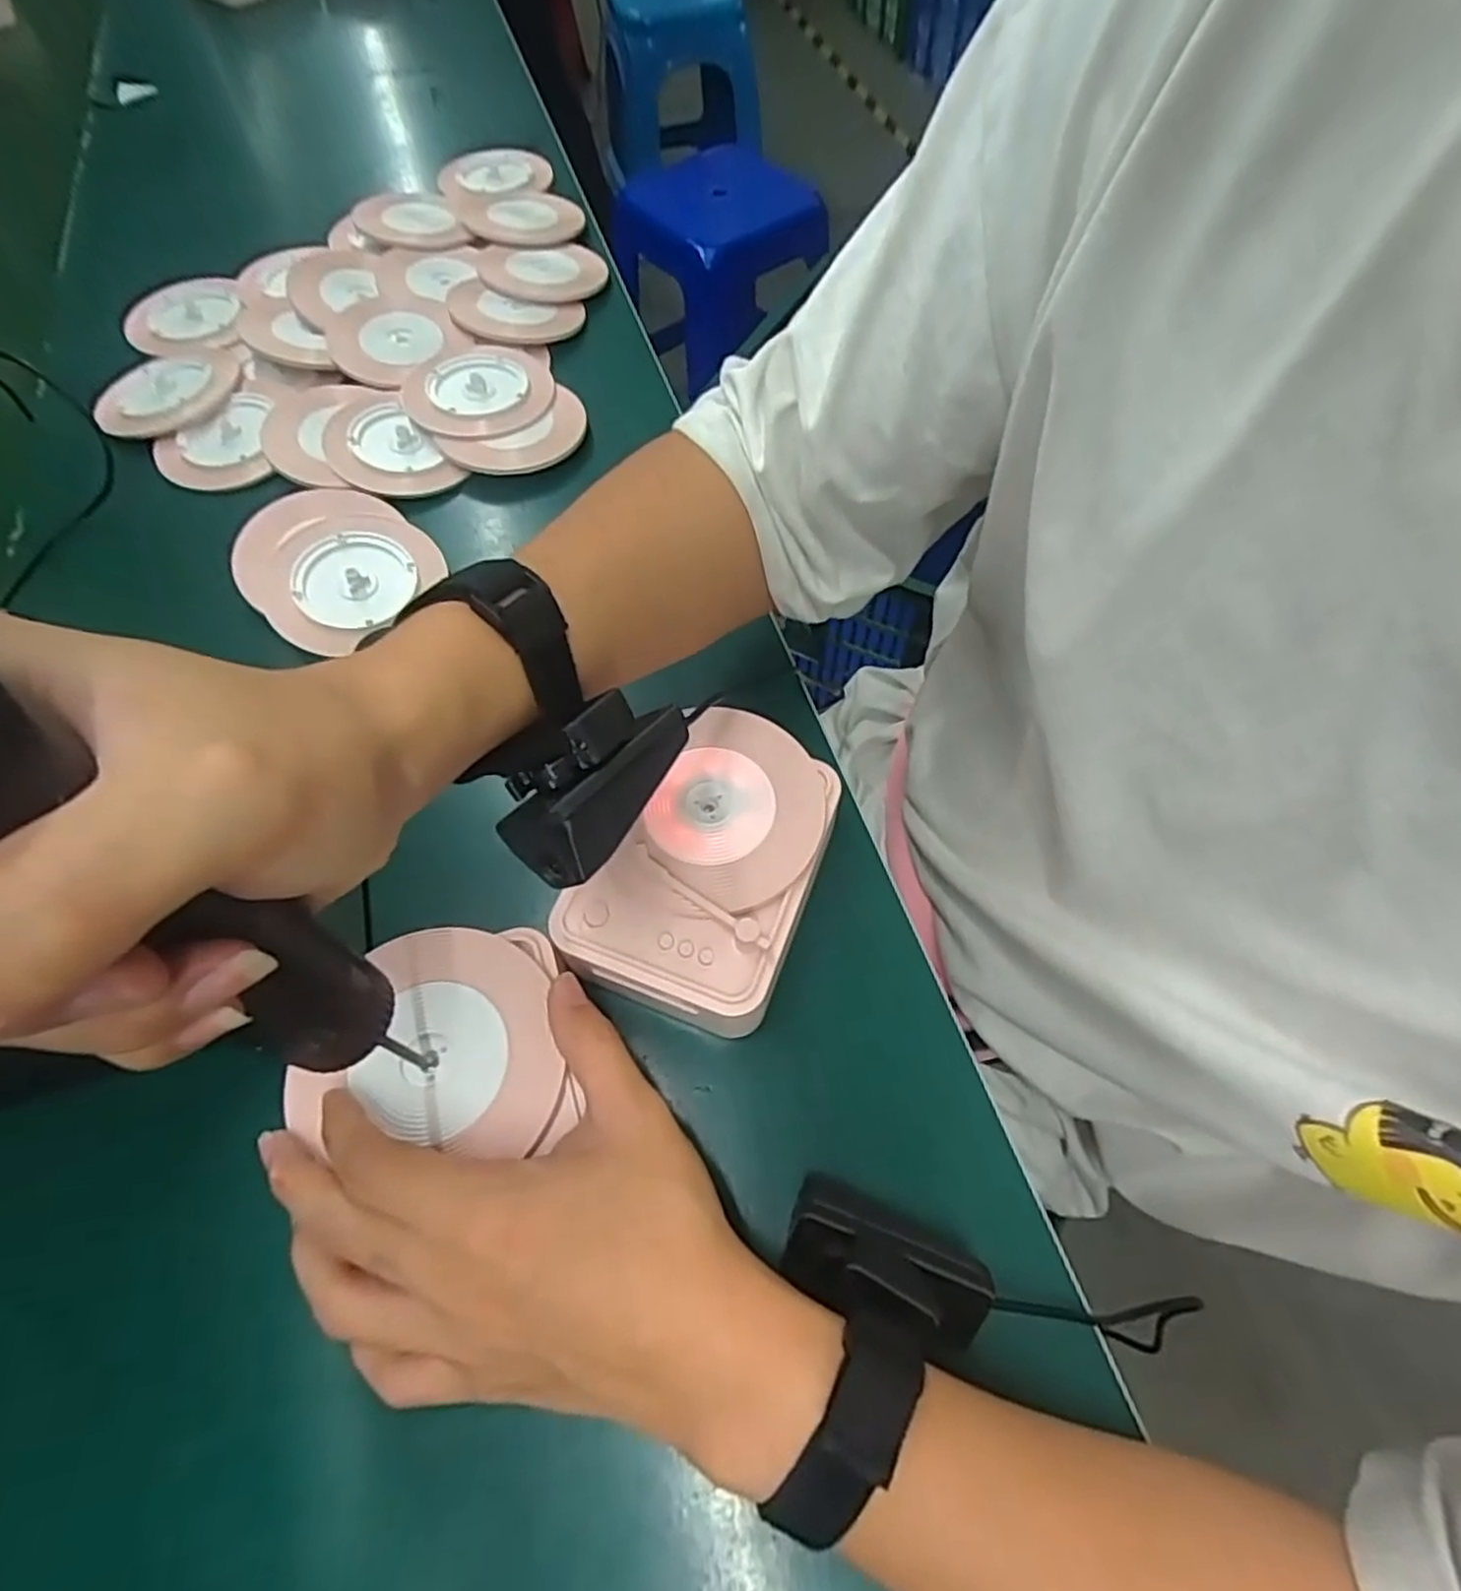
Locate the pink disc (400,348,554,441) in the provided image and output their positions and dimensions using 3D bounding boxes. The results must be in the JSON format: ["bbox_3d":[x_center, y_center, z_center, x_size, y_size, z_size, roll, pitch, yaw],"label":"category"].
[{"bbox_3d":[-0.176,-0.286,0.539,0.101,0.011,0.094,0,62,1],"label":"pink disc"}]

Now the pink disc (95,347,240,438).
[{"bbox_3d":[-0.403,-0.292,0.545,0.096,0.009,0.101,0,62,1],"label":"pink disc"}]

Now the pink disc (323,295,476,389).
[{"bbox_3d":[-0.250,-0.342,0.567,0.091,0.005,0.104,-28,65,-14],"label":"pink disc"}]

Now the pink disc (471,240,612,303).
[{"bbox_3d":[-0.152,-0.427,0.623,0.100,0.007,0.083,-11,63,-10],"label":"pink disc"}]

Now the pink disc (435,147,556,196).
[{"bbox_3d":[-0.221,-0.579,0.710,0.105,0.019,0.086,-24,64,-11],"label":"pink disc"}]

